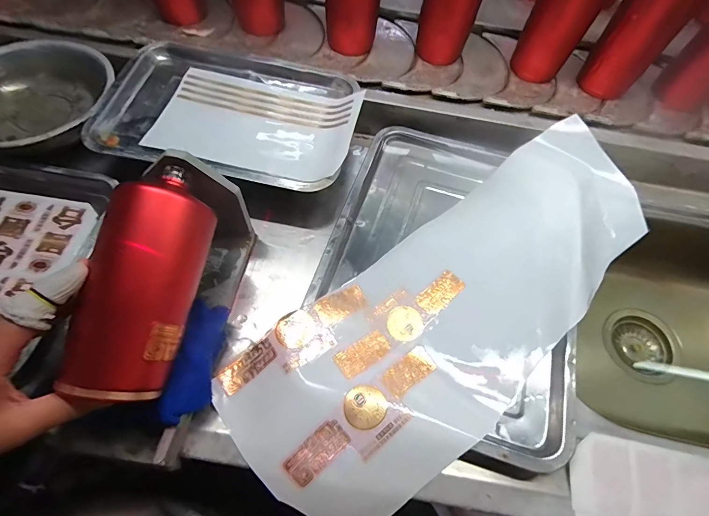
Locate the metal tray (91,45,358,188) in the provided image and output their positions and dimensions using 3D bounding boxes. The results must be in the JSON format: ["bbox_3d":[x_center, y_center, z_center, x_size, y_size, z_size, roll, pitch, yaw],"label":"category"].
[{"bbox_3d":[-0.153,-0.182,0.467,0.312,0.045,0.211,10,62,2],"label":"metal tray"}]

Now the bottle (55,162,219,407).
[{"bbox_3d":[-0.172,0.014,0.296,0.064,0.061,0.185,10,77,3],"label":"bottle"}]

